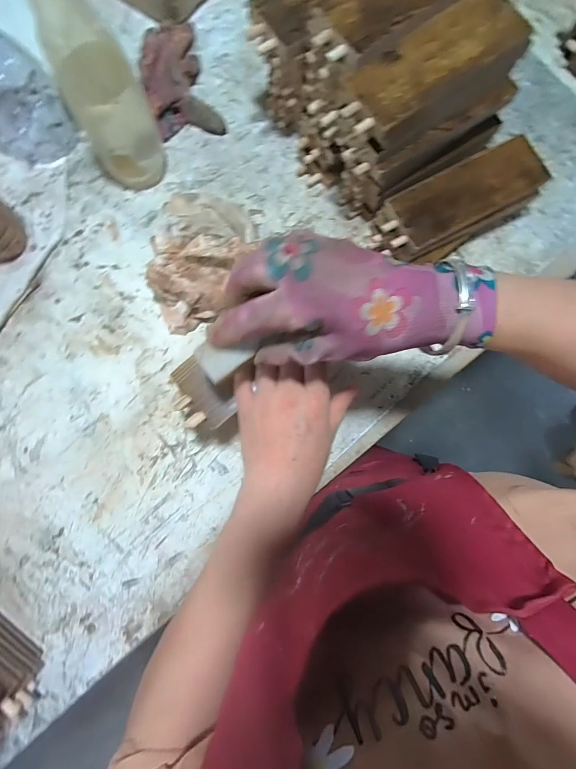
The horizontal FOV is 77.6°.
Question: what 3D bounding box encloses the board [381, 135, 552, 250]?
[{"bbox_3d":[0.199,-0.216,0.403,0.196,0.013,0.068,-29,87,-5],"label":"board"}]

